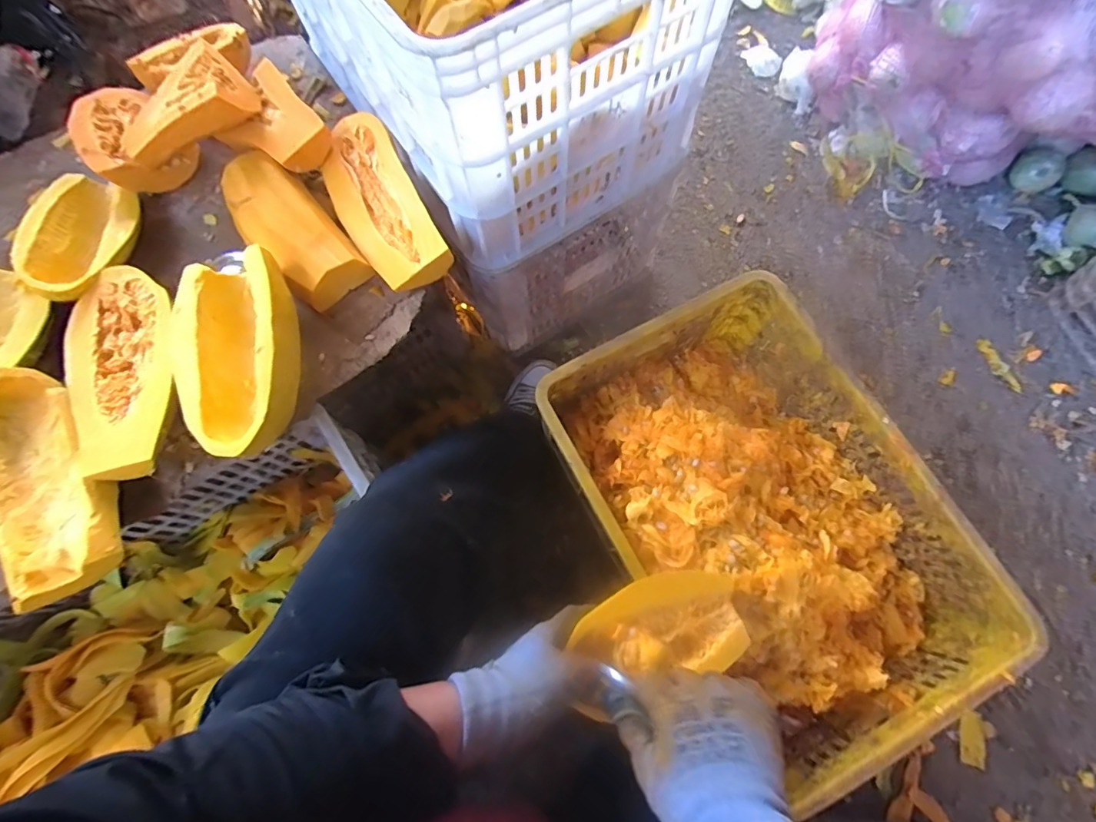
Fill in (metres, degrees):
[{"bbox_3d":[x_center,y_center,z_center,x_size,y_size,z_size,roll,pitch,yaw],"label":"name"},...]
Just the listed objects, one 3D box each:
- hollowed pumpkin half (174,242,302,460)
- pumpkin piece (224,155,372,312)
[{"bbox_3d":[-0.323,-0.053,0.525,0.122,0.080,0.213,-10,74,-3],"label":"hollowed pumpkin half"},{"bbox_3d":[-0.311,-0.223,0.586,0.090,0.049,0.220,-39,78,-10],"label":"pumpkin piece"}]

